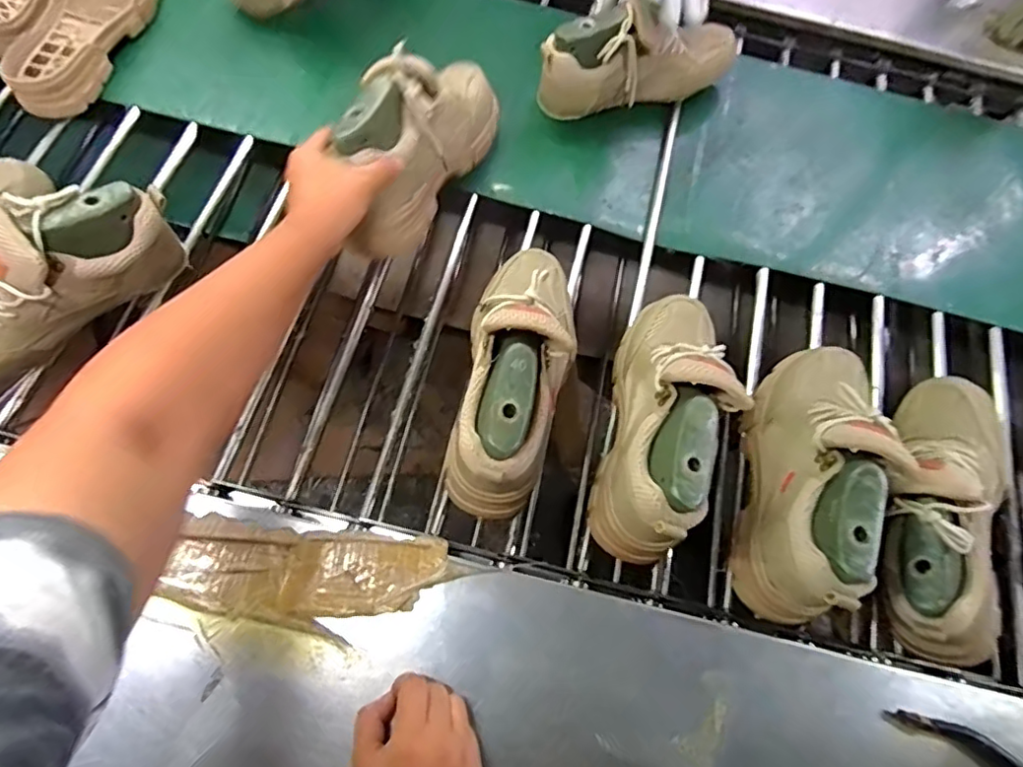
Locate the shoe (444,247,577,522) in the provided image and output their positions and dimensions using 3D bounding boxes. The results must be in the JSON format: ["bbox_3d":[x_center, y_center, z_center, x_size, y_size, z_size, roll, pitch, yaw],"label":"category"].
[{"bbox_3d":[0.007,-0.021,0.543,0.094,0.114,0.275,9,70,1],"label":"shoe"}]

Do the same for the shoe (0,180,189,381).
[{"bbox_3d":[-0.445,-0.092,0.540,0.268,0.104,0.090,-42,77,-16],"label":"shoe"}]

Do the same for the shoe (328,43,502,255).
[{"bbox_3d":[-0.095,-0.265,0.615,0.089,0.135,0.271,25,71,7],"label":"shoe"}]

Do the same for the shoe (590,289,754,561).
[{"bbox_3d":[0.149,0.021,0.536,0.103,0.119,0.266,13,70,3],"label":"shoe"}]

